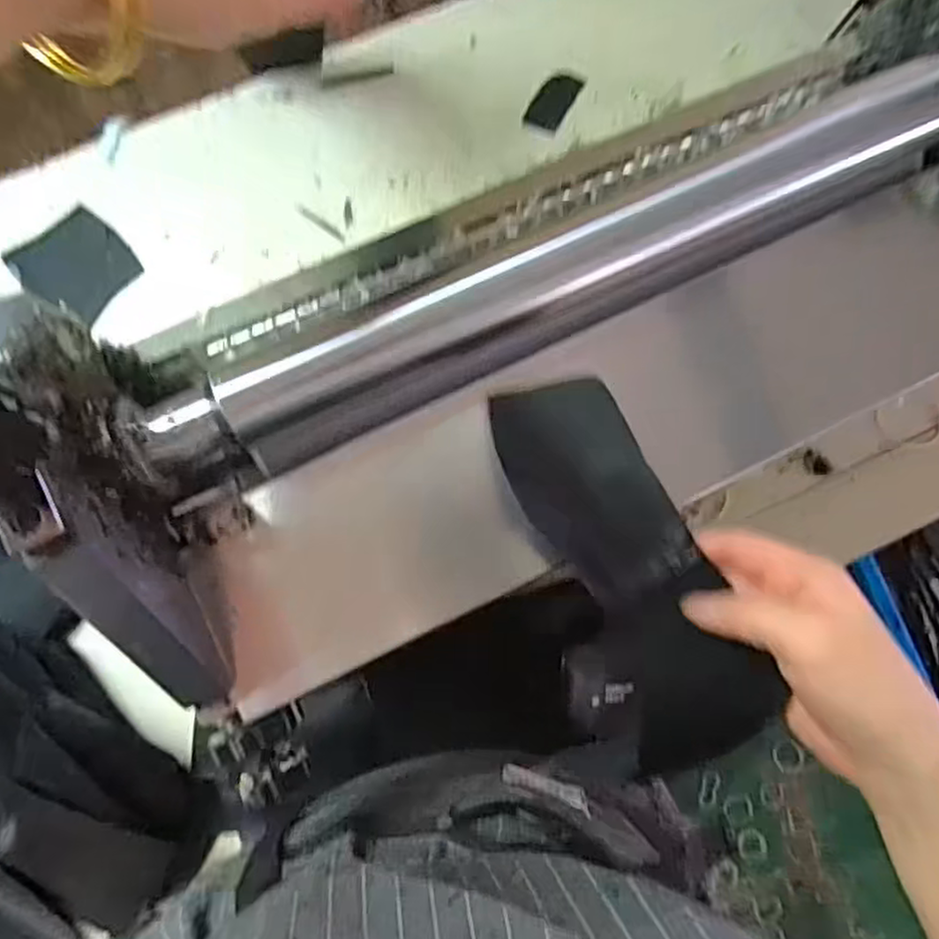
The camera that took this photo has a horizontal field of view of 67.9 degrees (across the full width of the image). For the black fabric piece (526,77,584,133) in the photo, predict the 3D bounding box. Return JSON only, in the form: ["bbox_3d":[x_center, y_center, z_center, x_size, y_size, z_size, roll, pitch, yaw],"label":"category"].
[{"bbox_3d":[0.069,-0.300,0.568,0.028,0.004,0.055,32,84,-1],"label":"black fabric piece"}]

